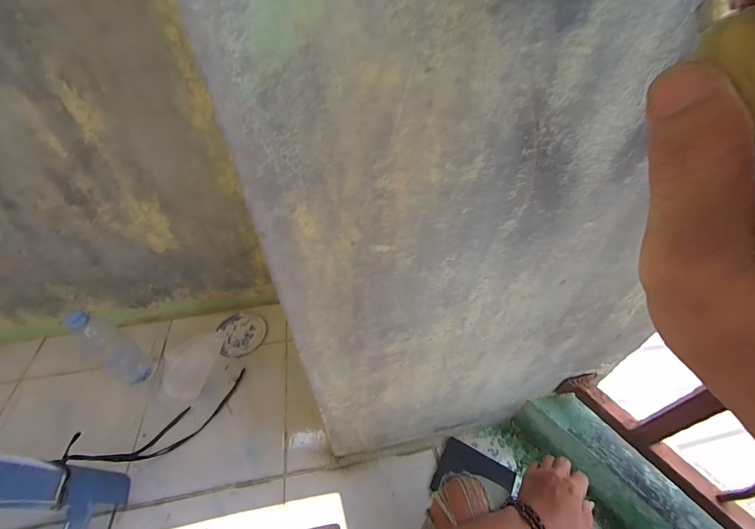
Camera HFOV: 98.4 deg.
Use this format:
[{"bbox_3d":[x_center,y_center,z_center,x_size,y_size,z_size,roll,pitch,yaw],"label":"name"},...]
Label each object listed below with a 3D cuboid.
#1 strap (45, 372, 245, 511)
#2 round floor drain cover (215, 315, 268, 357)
[{"bbox_3d":[-0.424,0.339,0.641,0.083,0.114,0.303,32,27,26],"label":"strap"},{"bbox_3d":[-0.347,0.178,0.842,0.112,0.017,0.122,-17,49,-15],"label":"round floor drain cover"}]

